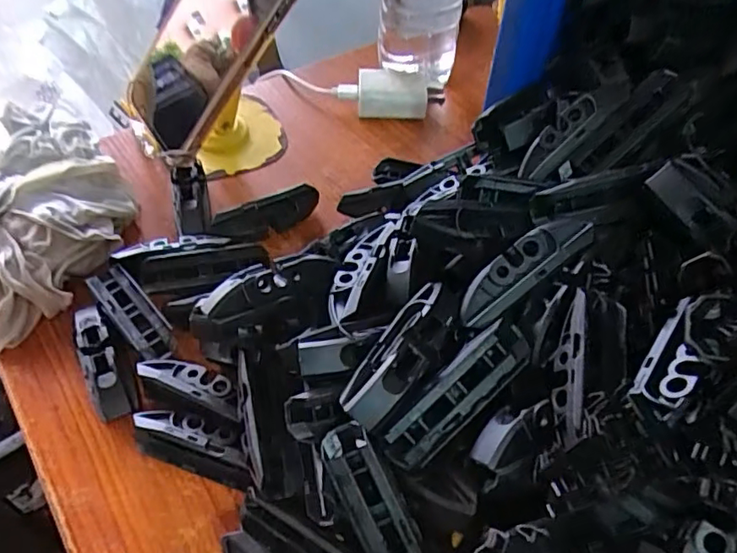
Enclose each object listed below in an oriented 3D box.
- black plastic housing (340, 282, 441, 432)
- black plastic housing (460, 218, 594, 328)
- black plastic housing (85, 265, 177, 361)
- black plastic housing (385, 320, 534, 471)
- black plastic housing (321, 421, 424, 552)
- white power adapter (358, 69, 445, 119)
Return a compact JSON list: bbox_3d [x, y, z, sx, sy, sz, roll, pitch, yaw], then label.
[{"bbox_3d":[0.014,0.028,0.233,0.022,0.013,0.069,25,56,17],"label":"black plastic housing"},{"bbox_3d":[0.066,-0.004,0.250,0.068,0.011,0.022,-38,60,-6],"label":"black plastic housing"},{"bbox_3d":[-0.129,0.021,0.317,0.021,0.008,0.070,-37,61,-26],"label":"black plastic housing"},{"bbox_3d":[0.036,0.048,0.231,0.071,0.017,0.017,-42,62,-9],"label":"black plastic housing"},{"bbox_3d":[0.003,0.093,0.226,0.018,0.013,0.070,-24,85,-19],"label":"black plastic housing"},{"bbox_3d":[0.026,-0.145,0.454,0.066,0.023,0.039,5,52,3],"label":"white power adapter"}]

